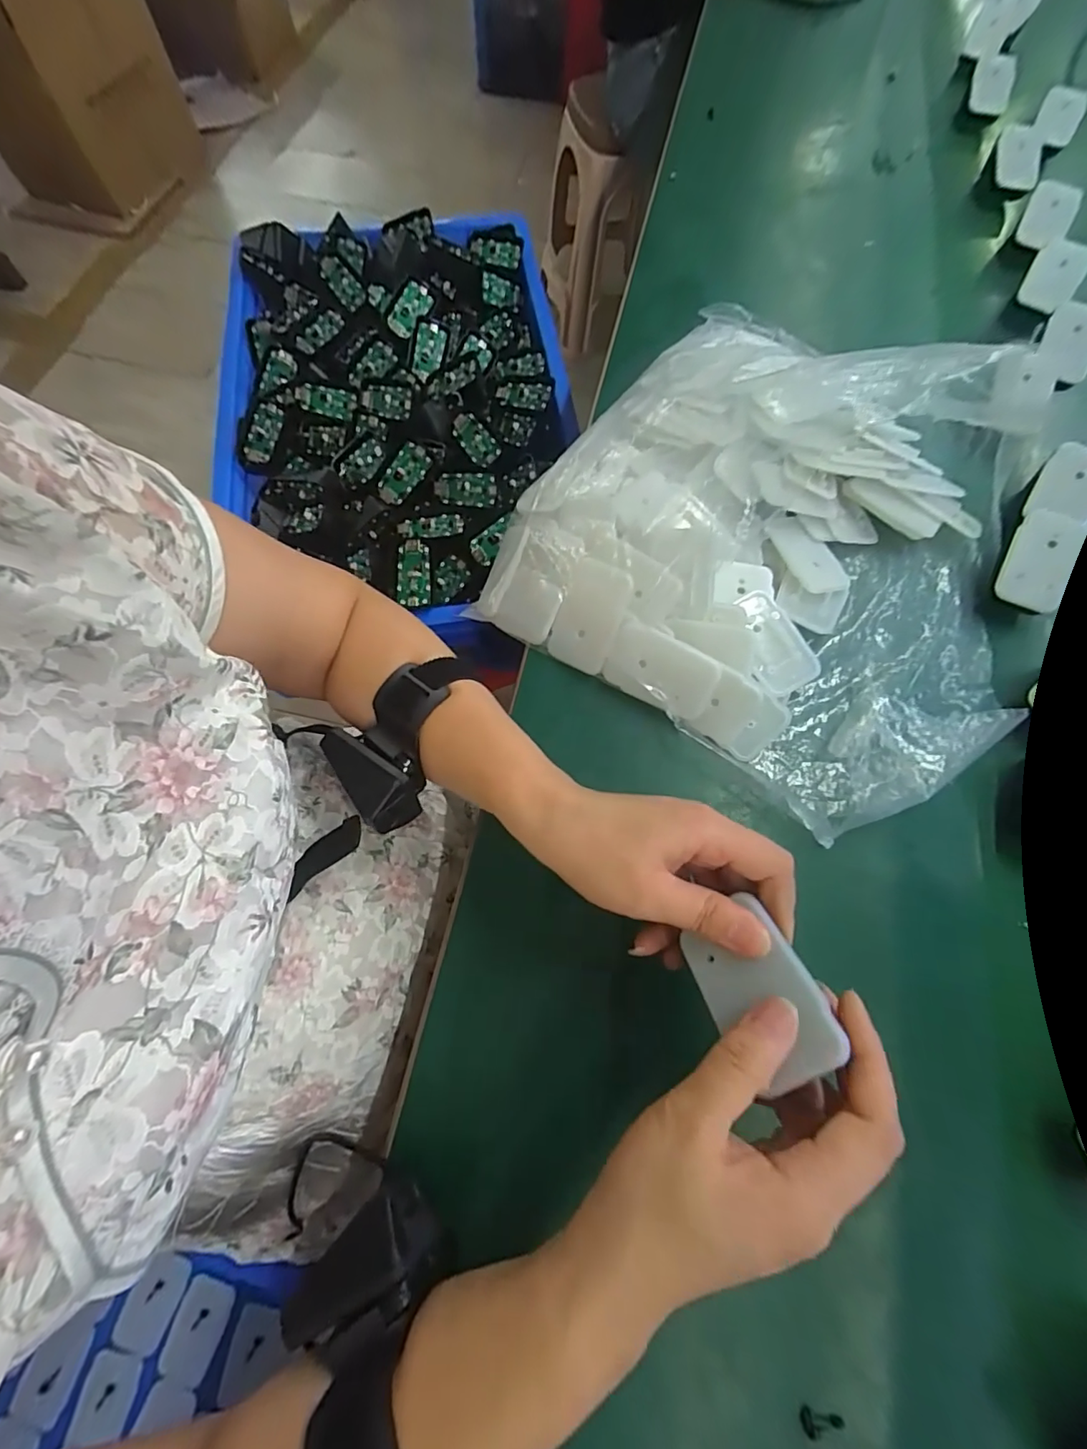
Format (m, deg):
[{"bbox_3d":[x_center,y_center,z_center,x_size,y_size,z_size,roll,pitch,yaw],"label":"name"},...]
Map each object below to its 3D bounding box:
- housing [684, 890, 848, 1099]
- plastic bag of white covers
[{"bbox_3d":[0.086,0.109,0.214,0.044,0.006,0.064,-42,42,20],"label":"housing"},{"bbox_3d":[0.175,-0.132,0.361,0.338,0.078,0.330,37,74,13],"label":"plastic bag of white covers"}]

